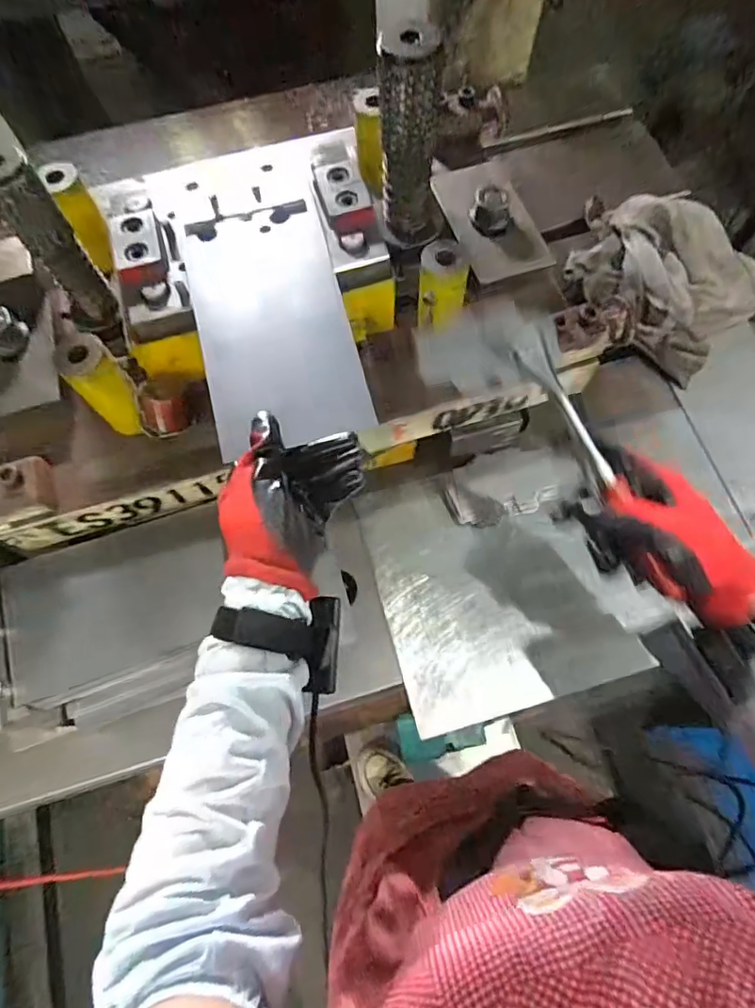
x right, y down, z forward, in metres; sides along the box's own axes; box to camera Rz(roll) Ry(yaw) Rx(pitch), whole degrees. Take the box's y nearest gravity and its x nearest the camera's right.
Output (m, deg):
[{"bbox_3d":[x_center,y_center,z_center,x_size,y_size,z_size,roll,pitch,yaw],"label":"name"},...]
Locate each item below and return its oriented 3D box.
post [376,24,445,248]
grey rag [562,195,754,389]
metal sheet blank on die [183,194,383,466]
[{"bbox_3d":[0.028,-0.294,0.448,0.056,0.159,0.042,3,69,3],"label":"post"},{"bbox_3d":[0.337,-0.287,0.660,0.253,0.069,0.196,36,74,15],"label":"grey rag"},{"bbox_3d":[-0.085,-0.149,0.438,0.118,0.010,0.215,-14,75,-5],"label":"metal sheet blank on die"}]

